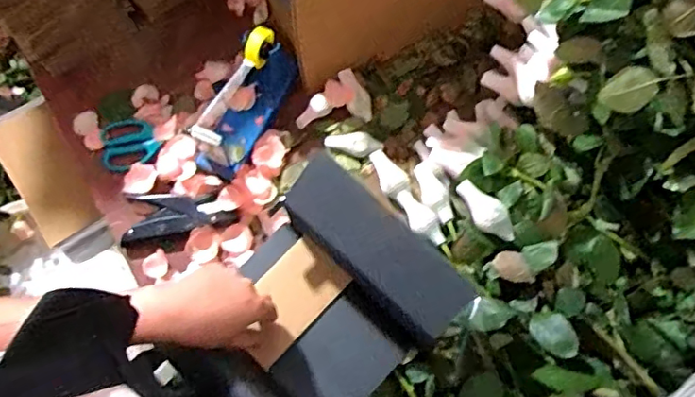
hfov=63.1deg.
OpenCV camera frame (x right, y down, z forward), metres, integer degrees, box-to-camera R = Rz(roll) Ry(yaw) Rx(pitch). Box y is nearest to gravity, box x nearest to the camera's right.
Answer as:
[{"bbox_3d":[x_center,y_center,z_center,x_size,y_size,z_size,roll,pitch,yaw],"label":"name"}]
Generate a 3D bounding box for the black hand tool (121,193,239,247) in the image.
[{"bbox_3d":[-0.224,0.026,0.754,0.144,0.013,0.068,1,72,-2],"label":"black hand tool"}]

